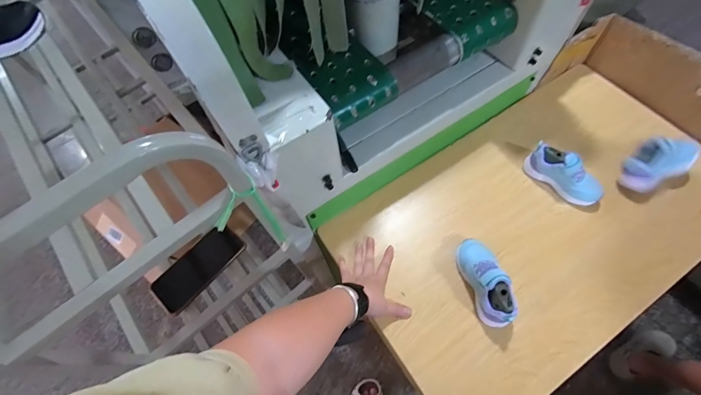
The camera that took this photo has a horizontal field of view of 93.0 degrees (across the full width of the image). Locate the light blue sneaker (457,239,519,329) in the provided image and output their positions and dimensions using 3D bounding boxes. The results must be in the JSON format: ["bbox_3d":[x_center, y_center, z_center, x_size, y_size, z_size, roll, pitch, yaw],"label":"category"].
[{"bbox_3d":[0.247,0.147,0.604,0.064,0.083,0.159,-12,63,-2],"label":"light blue sneaker"}]

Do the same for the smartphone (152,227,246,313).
[{"bbox_3d":[-0.267,0.121,0.585,0.074,0.014,0.159,39,72,20],"label":"smartphone"}]

